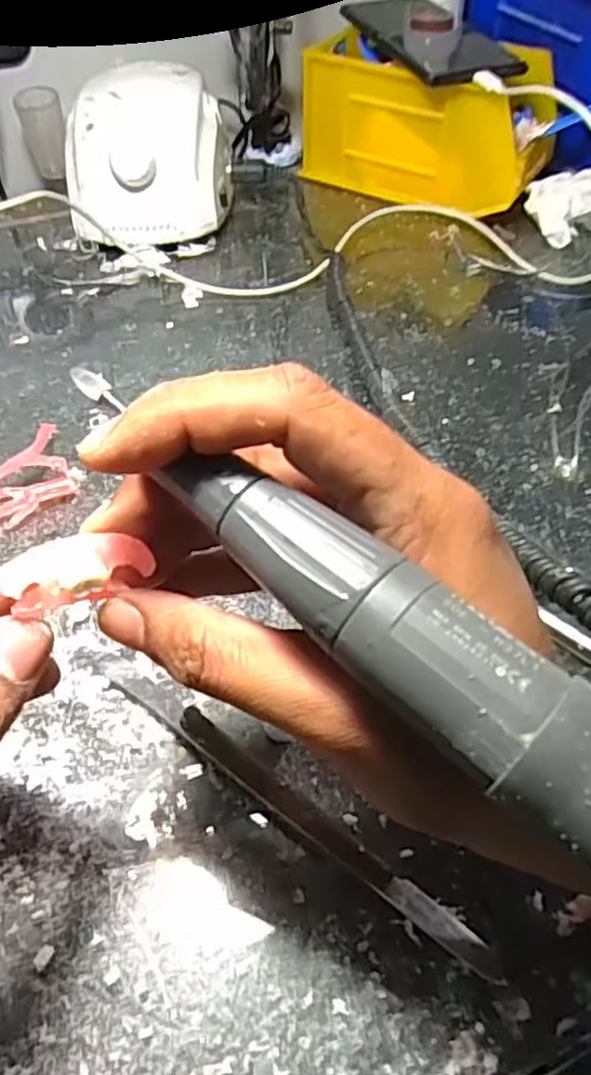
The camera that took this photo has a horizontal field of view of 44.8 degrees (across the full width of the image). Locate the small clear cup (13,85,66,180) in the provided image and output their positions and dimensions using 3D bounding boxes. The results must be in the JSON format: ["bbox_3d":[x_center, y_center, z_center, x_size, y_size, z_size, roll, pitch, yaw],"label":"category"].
[{"bbox_3d":[-0.177,-0.286,0.508,0.028,0.052,0.028,1,50,-1],"label":"small clear cup"}]

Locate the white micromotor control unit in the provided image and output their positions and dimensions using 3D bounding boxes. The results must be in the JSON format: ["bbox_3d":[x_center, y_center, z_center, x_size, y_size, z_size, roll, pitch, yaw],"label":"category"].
[{"bbox_3d":[-0.101,-0.263,0.498,0.107,0.078,0.127,-6,50,-7],"label":"white micromotor control unit"}]

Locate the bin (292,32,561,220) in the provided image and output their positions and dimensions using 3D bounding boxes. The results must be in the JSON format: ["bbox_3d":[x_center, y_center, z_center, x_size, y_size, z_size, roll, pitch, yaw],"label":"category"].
[{"bbox_3d":[0.098,-0.308,0.534,0.172,0.090,0.094,23,53,17],"label":"bin"}]

